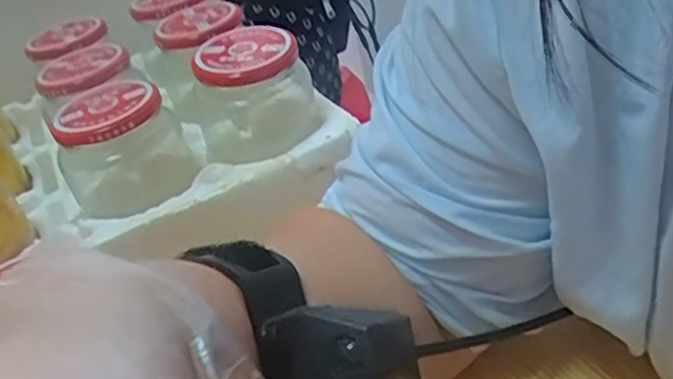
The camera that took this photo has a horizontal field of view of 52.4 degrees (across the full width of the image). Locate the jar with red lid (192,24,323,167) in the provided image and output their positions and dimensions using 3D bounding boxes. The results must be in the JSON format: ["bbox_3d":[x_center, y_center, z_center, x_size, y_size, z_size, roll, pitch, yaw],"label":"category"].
[{"bbox_3d":[-0.056,-0.066,0.473,0.082,0.078,0.078,-10,34,7],"label":"jar with red lid"}]

